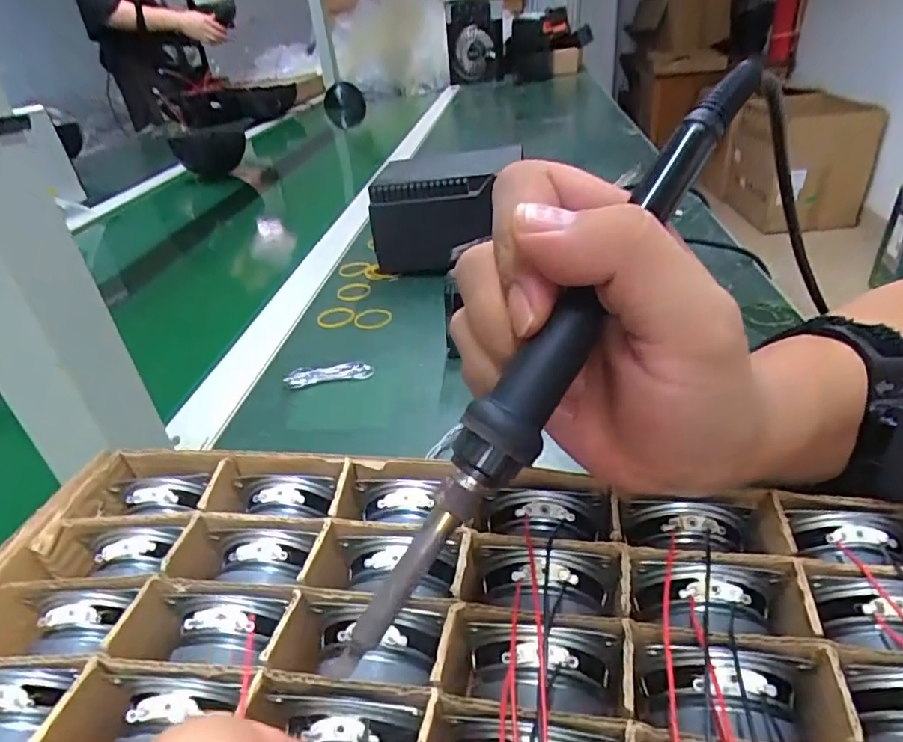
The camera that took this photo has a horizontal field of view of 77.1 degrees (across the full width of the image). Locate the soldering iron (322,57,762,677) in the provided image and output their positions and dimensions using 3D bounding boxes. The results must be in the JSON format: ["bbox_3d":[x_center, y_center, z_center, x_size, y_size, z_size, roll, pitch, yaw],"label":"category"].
[{"bbox_3d":[0.028,-0.003,0.154,0.015,0.014,0.199,31,85,41],"label":"soldering iron"}]

